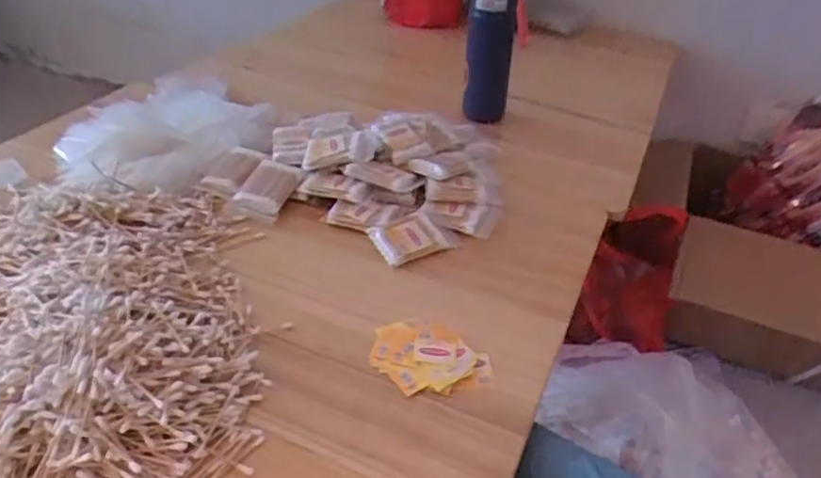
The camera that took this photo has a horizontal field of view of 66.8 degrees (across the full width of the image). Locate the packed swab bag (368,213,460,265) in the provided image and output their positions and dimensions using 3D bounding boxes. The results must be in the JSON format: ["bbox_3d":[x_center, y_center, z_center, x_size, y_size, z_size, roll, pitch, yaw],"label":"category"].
[{"bbox_3d":[0.001,-0.004,0.717,0.088,0.020,0.061,-16,42,-25],"label":"packed swab bag"}]

